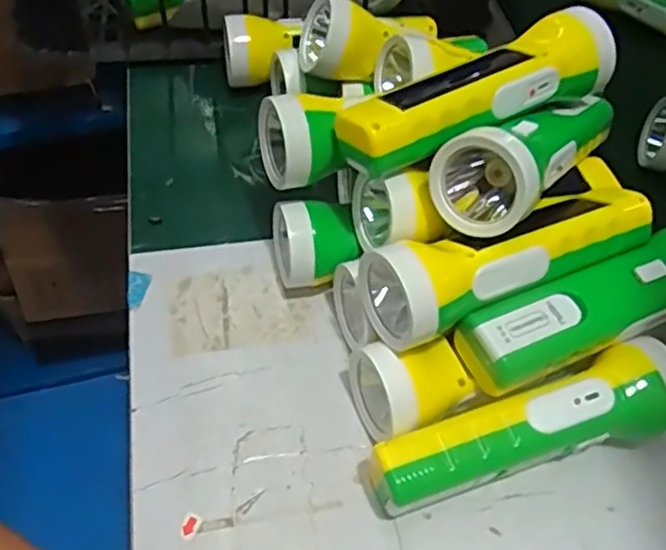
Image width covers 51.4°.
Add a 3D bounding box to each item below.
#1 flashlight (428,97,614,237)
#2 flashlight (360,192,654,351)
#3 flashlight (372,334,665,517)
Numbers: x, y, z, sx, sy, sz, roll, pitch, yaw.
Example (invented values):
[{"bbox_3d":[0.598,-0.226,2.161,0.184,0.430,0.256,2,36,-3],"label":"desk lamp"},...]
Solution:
[{"bbox_3d":[0.123,-0.072,0.384,0.178,0.048,0.048,-29,59,-36],"label":"flashlight"},{"bbox_3d":[0.096,-0.016,0.361,0.164,0.040,0.044,-21,58,-18],"label":"flashlight"},{"bbox_3d":[0.105,0.080,0.359,0.174,0.046,0.044,-14,55,-14],"label":"flashlight"}]

